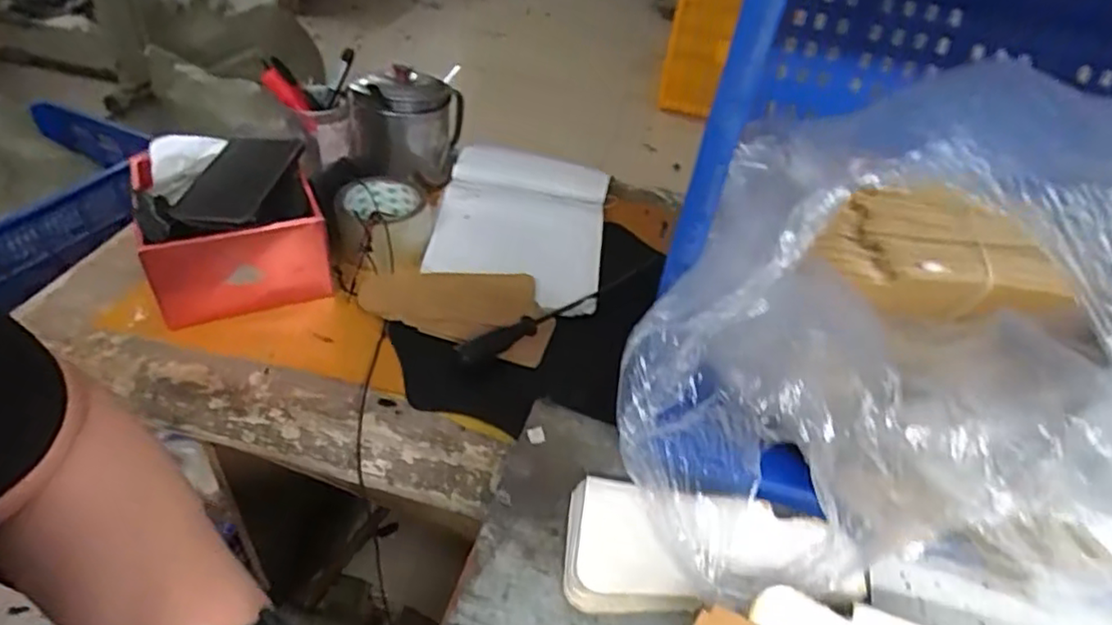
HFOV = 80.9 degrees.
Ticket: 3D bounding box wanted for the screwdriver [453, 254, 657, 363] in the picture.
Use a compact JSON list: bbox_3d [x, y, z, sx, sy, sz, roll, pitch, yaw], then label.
[{"bbox_3d":[0.014,-0.003,0.662,0.246,0.024,0.020,-22,49,-29],"label":"screwdriver"}]

